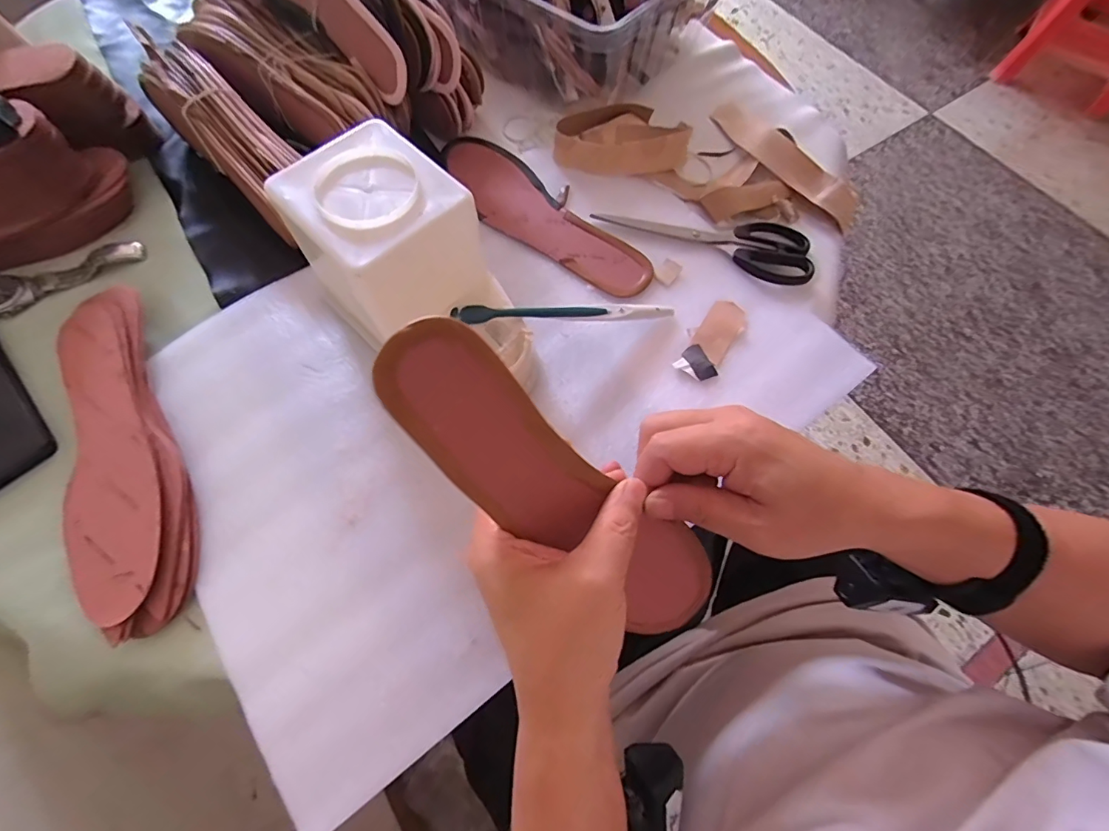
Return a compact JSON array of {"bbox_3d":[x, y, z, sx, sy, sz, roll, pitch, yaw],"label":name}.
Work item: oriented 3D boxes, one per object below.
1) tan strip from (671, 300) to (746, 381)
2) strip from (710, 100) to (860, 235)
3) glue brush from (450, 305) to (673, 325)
[{"bbox_3d":[0.131,-0.064,0.404,0.035,0.006,0.080,31,70,12],"label":"tan strip"},{"bbox_3d":[0.227,-0.265,0.487,0.043,0.030,0.197,-26,69,-11],"label":"strip"},{"bbox_3d":[0.013,-0.079,0.378,0.180,0.012,0.011,-5,66,-21],"label":"glue brush"}]

